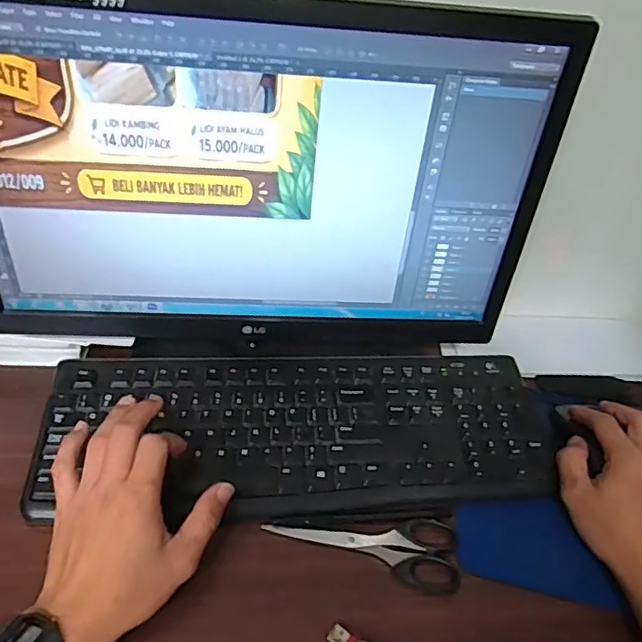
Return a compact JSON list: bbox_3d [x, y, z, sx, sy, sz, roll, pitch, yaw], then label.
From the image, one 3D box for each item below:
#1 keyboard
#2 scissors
[{"bbox_3d":[-0.015,0.092,0.512,0.441,0.016,0.158,2,49,-6],"label":"keyboard"},{"bbox_3d":[0.036,0.172,0.457,0.151,0.005,0.057,14,42,7],"label":"scissors"}]

